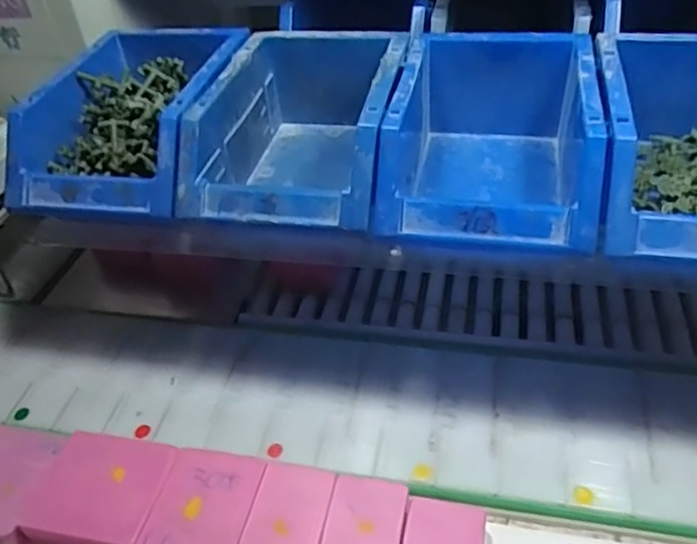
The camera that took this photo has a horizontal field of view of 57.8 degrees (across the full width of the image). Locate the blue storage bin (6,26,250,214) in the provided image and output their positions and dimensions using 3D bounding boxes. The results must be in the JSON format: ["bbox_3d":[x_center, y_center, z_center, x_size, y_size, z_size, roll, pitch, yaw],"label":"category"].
[{"bbox_3d":[-0.148,-0.112,0.461,0.120,0.070,0.191,5,41,14],"label":"blue storage bin"}]

